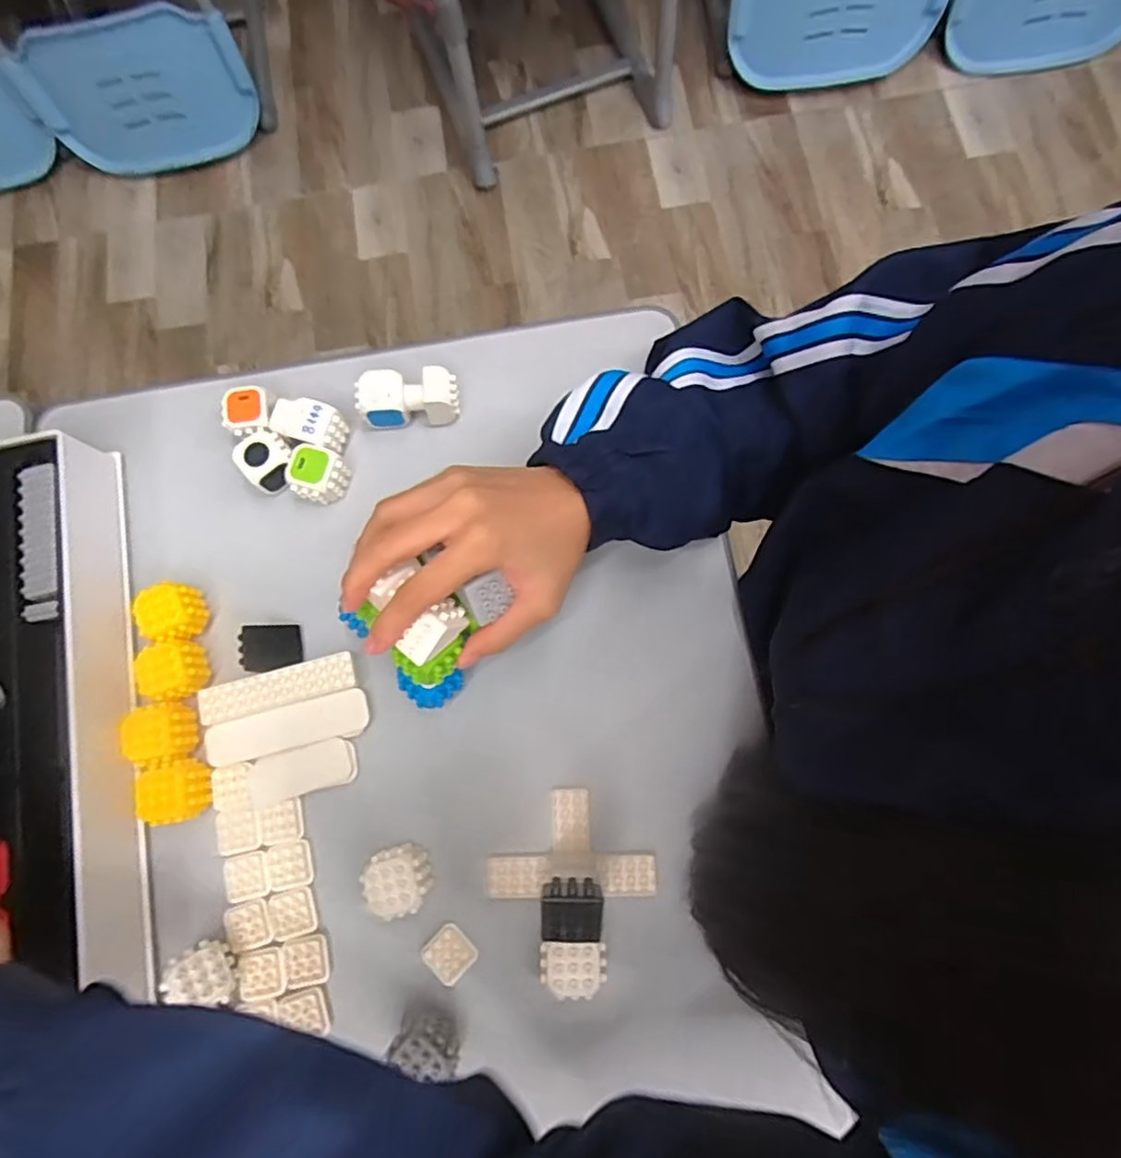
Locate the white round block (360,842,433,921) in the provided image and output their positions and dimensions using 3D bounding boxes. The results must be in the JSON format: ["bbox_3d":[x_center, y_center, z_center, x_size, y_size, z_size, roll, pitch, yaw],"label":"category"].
[{"bbox_3d":[-0.099,0.184,0.385,0.037,0.031,0.037,0,78,2],"label":"white round block"}]

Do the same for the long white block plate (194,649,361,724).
[{"bbox_3d":[-0.186,0.072,0.414,0.103,0.006,0.024,-15,78,-1],"label":"long white block plate"}]

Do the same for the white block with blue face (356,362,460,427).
[{"bbox_3d":[-0.108,-0.131,0.448,0.068,0.029,0.034,-8,78,0],"label":"white block with blue face"}]

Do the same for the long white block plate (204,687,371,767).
[{"bbox_3d":[-0.181,0.098,0.414,0.108,0.007,0.030,-13,78,-1],"label":"long white block plate"}]

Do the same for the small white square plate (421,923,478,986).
[{"bbox_3d":[-0.068,0.231,0.387,0.029,0.006,0.027,44,83,10],"label":"small white square plate"}]

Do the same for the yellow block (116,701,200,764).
[{"bbox_3d":[-0.260,0.099,0.403,0.041,0.025,0.036,-8,78,0],"label":"yellow block"}]

